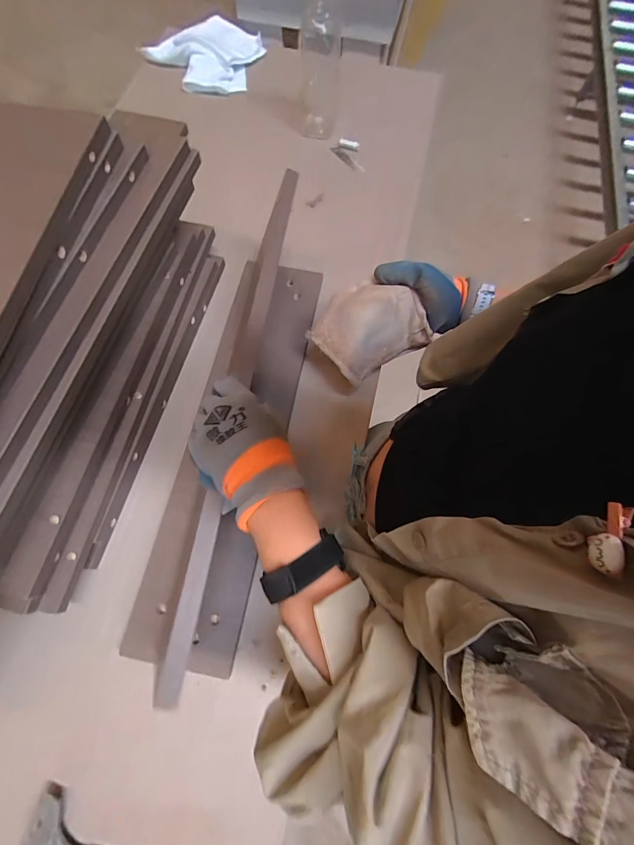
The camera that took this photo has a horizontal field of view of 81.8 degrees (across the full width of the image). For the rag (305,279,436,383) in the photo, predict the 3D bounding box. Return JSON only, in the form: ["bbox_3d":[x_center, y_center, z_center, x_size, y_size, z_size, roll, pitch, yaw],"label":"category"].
[{"bbox_3d":[0.067,-0.126,0.498,0.128,0.082,0.106,-30,74,-10],"label":"rag"}]

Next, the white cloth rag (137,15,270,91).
[{"bbox_3d":[-0.235,-0.801,0.799,0.257,0.036,0.195,-24,73,-9],"label":"white cloth rag"}]

